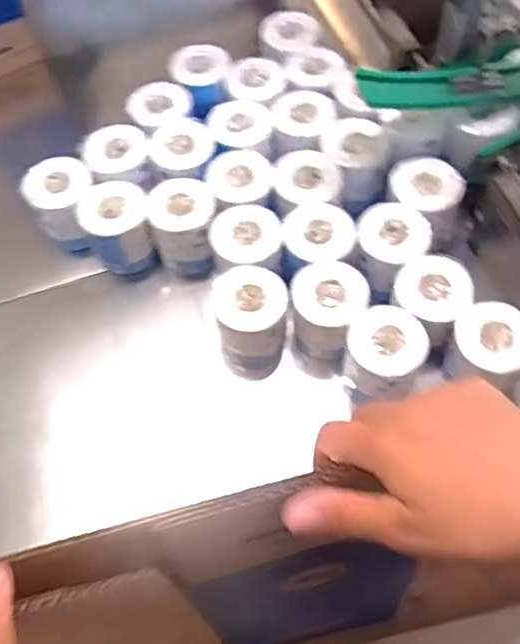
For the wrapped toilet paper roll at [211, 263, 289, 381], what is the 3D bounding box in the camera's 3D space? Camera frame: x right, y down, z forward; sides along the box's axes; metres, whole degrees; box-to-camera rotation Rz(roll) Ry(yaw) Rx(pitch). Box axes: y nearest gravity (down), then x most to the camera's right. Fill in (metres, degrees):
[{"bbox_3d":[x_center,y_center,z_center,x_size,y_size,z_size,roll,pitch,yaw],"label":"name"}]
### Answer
[{"bbox_3d":[-0.011,0.007,0.929,0.089,0.175,0.087,-1,61,1],"label":"wrapped toilet paper roll"}]

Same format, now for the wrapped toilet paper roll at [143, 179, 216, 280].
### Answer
[{"bbox_3d":[-0.111,-0.134,0.989,0.093,0.132,0.102,-1,61,1],"label":"wrapped toilet paper roll"}]

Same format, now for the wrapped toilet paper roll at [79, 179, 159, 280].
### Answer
[{"bbox_3d":[-0.209,-0.136,0.986,0.093,0.111,0.094,-1,61,1],"label":"wrapped toilet paper roll"}]

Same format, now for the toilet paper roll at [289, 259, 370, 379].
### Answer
[{"bbox_3d":[0.090,0.004,0.926,0.095,0.166,0.103,-1,61,1],"label":"toilet paper roll"}]

